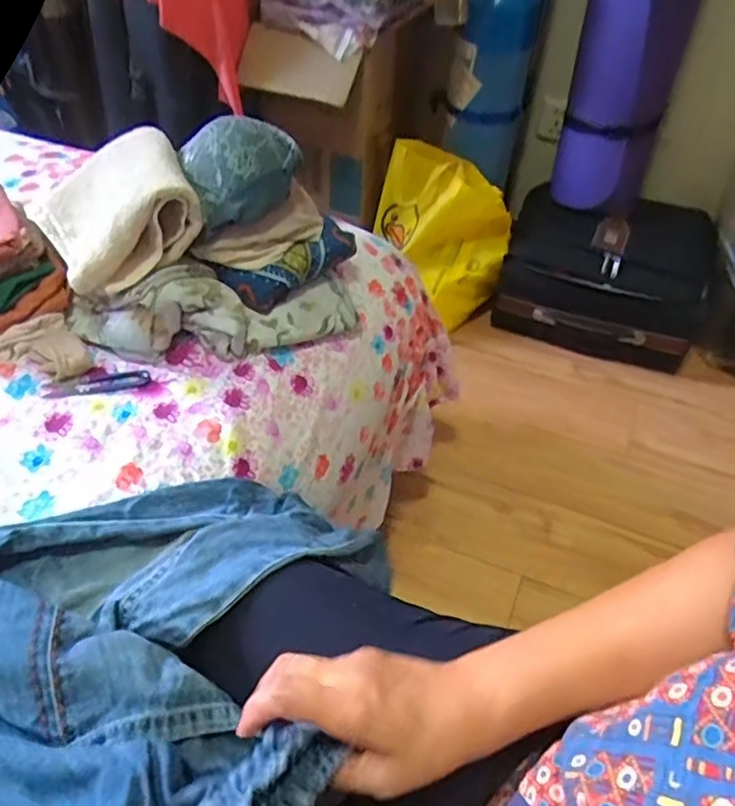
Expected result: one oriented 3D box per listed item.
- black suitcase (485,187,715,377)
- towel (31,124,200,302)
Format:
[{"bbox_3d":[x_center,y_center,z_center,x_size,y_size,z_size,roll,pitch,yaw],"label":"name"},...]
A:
[{"bbox_3d":[0.552,-0.292,1.468,0.454,0.282,0.291,14,47,12],"label":"black suitcase"},{"bbox_3d":[-0.267,-0.208,0.670,0.167,0.077,0.168,-47,53,7],"label":"towel"}]

